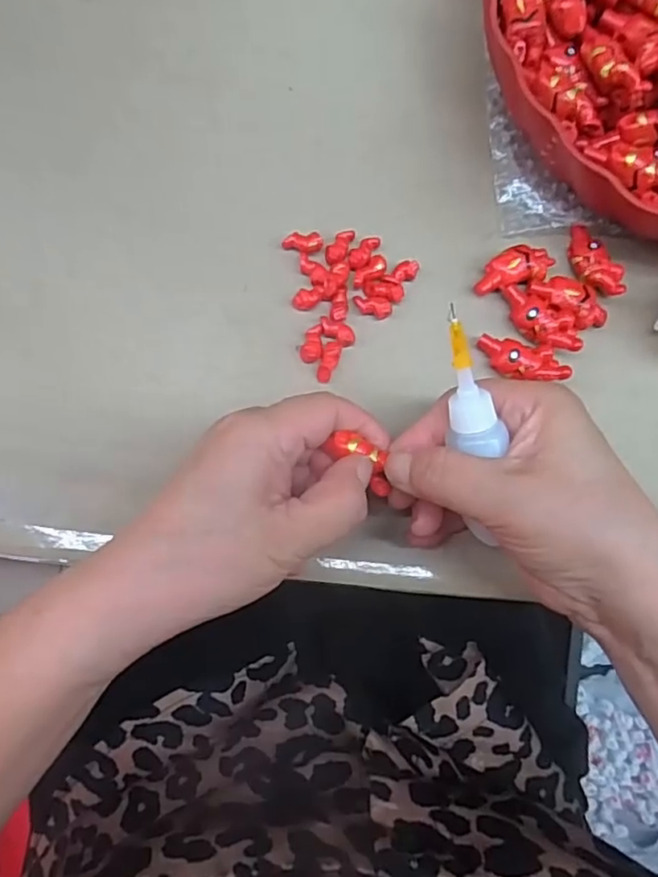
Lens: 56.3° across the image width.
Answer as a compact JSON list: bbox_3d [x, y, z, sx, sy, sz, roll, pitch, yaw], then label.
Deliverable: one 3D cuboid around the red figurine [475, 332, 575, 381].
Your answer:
[{"bbox_3d":[0.090,-0.037,0.285,0.042,0.008,0.018,18,83,10],"label":"red figurine"}]

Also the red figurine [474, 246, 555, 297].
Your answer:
[{"bbox_3d":[0.088,-0.081,0.294,0.038,0.011,0.018,-13,87,-8],"label":"red figurine"}]

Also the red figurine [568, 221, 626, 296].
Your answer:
[{"bbox_3d":[0.129,-0.087,0.300,0.019,0.014,0.039,-20,88,-9],"label":"red figurine"}]

